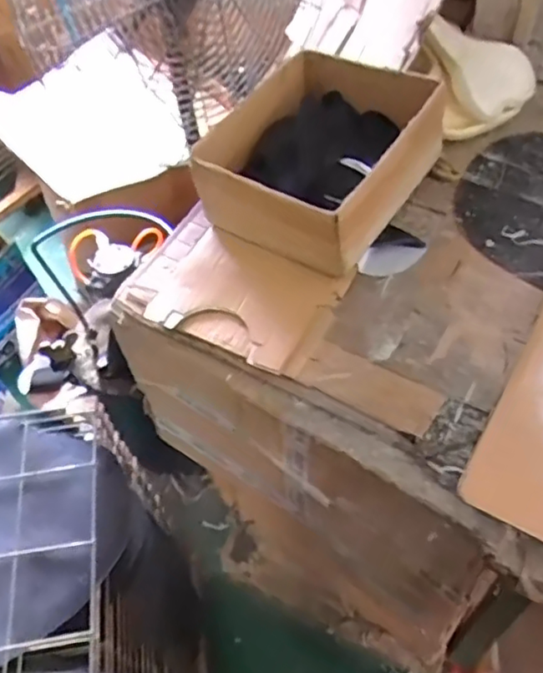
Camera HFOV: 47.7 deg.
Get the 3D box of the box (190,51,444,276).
[{"bbox_3d":[0.072,-0.286,0.973,0.282,0.141,0.330,23,59,23],"label":"box"}]

